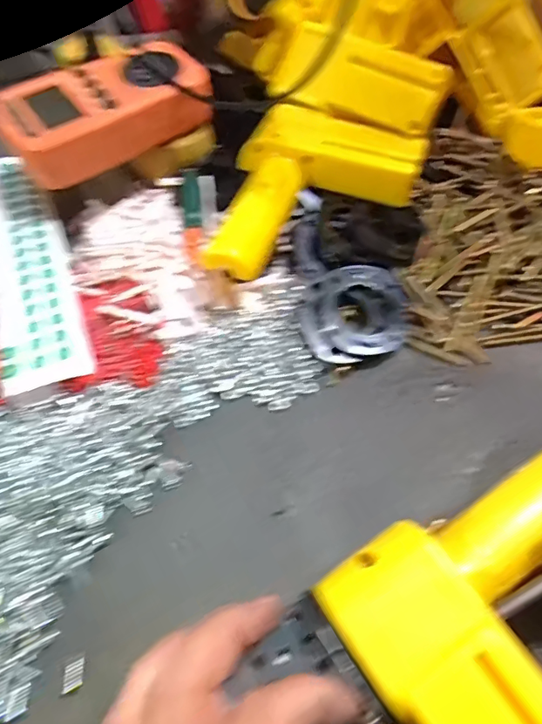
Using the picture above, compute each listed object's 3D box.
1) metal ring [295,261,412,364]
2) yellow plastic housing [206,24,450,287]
[{"bbox_3d":[0.051,-0.030,0.304,0.066,0.015,0.054,-13,63,-8],"label":"metal ring"},{"bbox_3d":[0.034,-0.121,0.324,0.113,0.065,0.192,18,62,8],"label":"yellow plastic housing"}]

